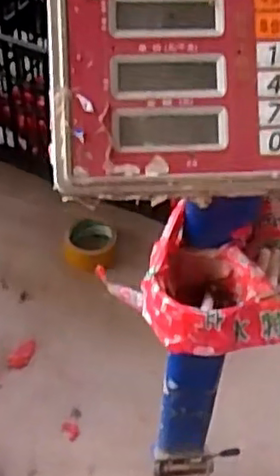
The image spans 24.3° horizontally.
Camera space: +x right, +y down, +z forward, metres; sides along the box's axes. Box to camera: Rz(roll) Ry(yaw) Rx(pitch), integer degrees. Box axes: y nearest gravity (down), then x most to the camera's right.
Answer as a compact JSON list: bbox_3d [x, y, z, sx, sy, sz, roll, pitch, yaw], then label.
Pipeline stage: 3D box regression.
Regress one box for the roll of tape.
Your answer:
[{"bbox_3d":[-0.082,0.014,1.123,0.097,0.046,0.091,0,50,0],"label":"roll of tape"}]

